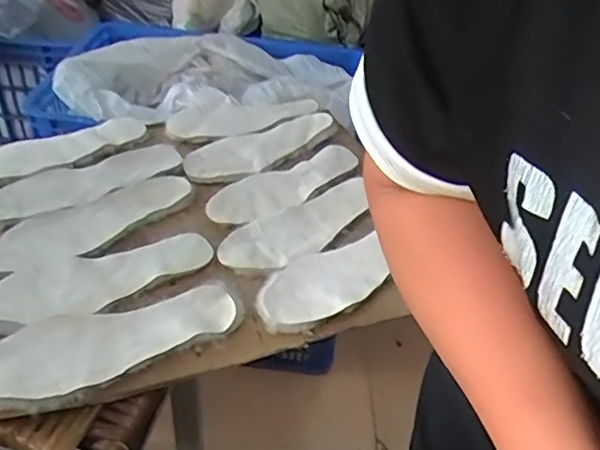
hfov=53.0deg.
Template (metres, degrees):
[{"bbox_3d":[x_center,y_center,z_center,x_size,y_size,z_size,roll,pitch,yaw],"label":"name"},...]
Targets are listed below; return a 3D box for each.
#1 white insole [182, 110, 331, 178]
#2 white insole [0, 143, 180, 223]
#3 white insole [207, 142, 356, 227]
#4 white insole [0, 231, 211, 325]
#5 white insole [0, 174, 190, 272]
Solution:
[{"bbox_3d":[-0.056,-0.127,0.939,0.261,0.016,0.084,-27,50,-33],"label":"white insole"},{"bbox_3d":[-0.285,-0.063,0.827,0.086,0.017,0.275,36,44,28],"label":"white insole"},{"bbox_3d":[-0.016,-0.059,0.867,0.258,0.010,0.087,-26,49,-32],"label":"white insole"},{"bbox_3d":[-0.229,0.054,0.688,0.262,0.019,0.094,-18,45,-26],"label":"white insole"},{"bbox_3d":[-0.256,-0.007,0.766,0.271,0.018,0.084,-28,50,-34],"label":"white insole"}]

